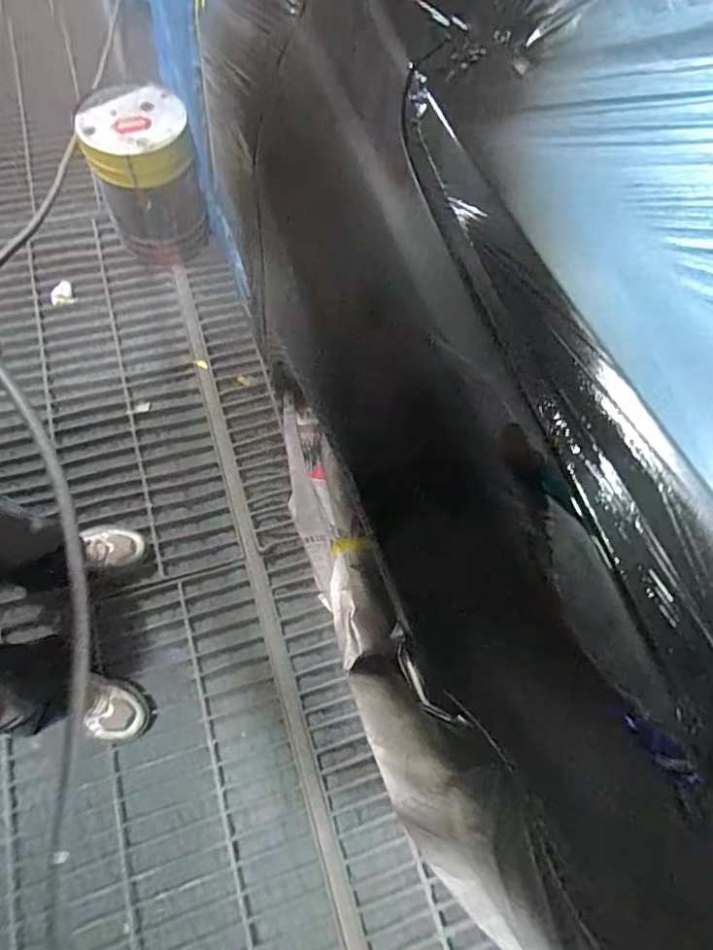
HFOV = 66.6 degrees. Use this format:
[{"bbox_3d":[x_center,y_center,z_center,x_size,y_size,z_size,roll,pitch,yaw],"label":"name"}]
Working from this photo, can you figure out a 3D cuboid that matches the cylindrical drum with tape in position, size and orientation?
[{"bbox_3d":[-0.537,-0.758,1.422,0.257,0.349,0.264,2,65,-5],"label":"cylindrical drum with tape"}]

